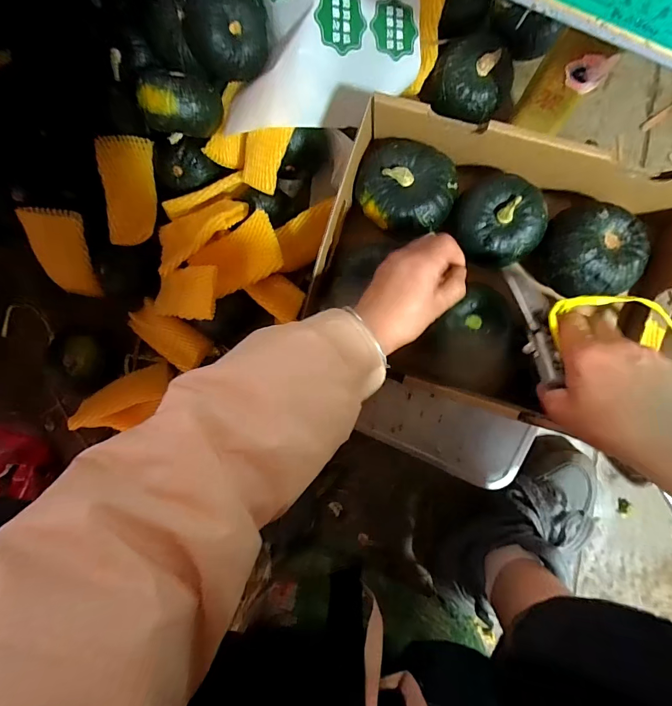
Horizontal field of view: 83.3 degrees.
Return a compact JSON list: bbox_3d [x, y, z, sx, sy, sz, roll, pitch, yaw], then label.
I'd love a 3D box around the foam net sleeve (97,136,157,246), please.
[{"bbox_3d":[-0.280,-0.219,0.512,0.065,0.020,0.142,-2,92,-21],"label":"foam net sleeve"}]

